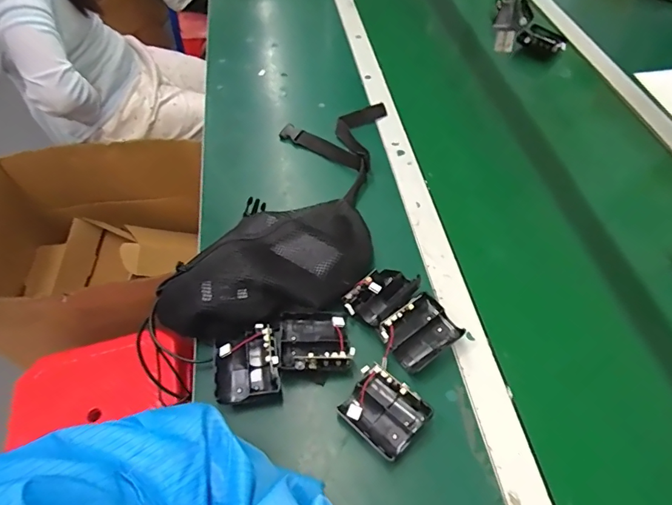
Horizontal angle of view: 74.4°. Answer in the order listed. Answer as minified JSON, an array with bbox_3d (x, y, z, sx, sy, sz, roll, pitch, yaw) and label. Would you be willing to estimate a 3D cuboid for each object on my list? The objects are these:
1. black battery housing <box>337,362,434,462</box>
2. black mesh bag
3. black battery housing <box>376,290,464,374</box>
[{"bbox_3d":[0.049,0.164,0.456,0.065,0.038,0.077,-40,61,-23],"label":"black battery housing"},{"bbox_3d":[-0.034,-0.083,0.616,0.213,0.074,0.482,15,56,14],"label":"black mesh bag"},{"bbox_3d":[0.097,0.092,0.504,0.080,0.042,0.062,-36,60,-21],"label":"black battery housing"}]

